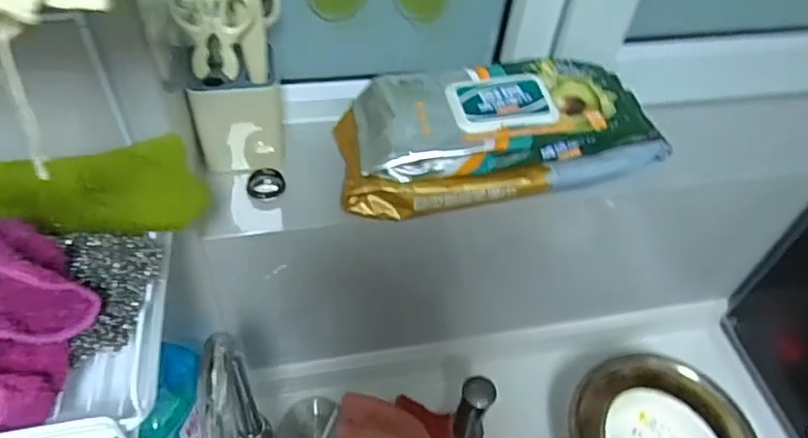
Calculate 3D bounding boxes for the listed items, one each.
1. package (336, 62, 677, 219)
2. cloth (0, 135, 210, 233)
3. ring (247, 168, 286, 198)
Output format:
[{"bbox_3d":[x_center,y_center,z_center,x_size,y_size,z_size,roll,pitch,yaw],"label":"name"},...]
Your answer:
[{"bbox_3d":[0.095,-0.080,0.575,0.308,0.078,0.119,-7,50,-12],"label":"package"},{"bbox_3d":[-0.239,-0.004,0.406,0.205,0.042,0.073,-11,51,-15],"label":"cloth"},{"bbox_3d":[-0.130,-0.034,0.579,0.038,0.013,0.034,25,51,16],"label":"ring"}]

